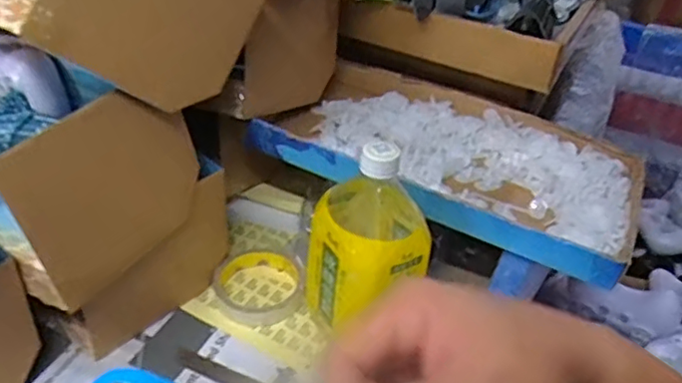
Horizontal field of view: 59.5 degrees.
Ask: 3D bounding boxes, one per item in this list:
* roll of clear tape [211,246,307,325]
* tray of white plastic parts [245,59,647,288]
[{"bbox_3d":[-0.078,0.084,0.593,0.087,0.021,0.100,7,37,1],"label":"roll of clear tape"},{"bbox_3d":[0.115,-0.041,0.604,0.349,0.042,0.201,20,39,17],"label":"tray of white plastic parts"}]

